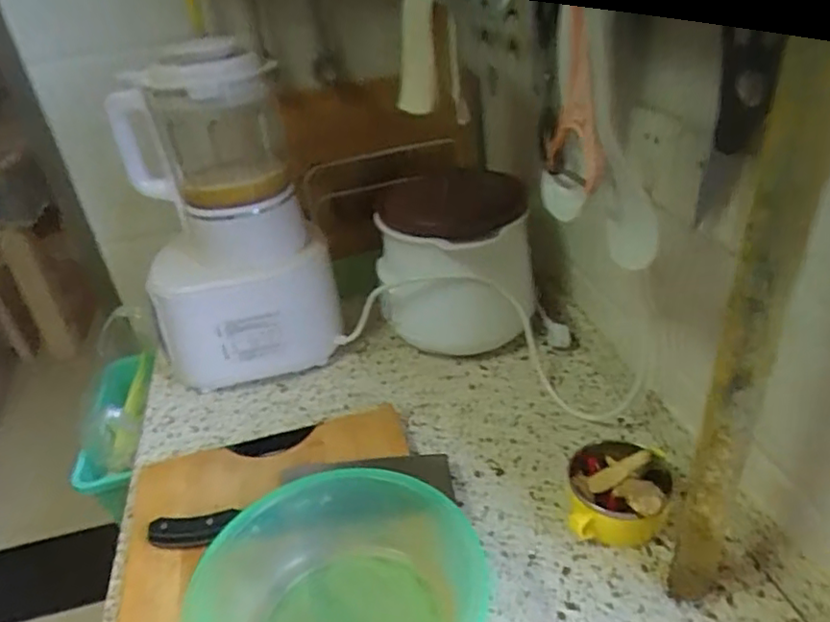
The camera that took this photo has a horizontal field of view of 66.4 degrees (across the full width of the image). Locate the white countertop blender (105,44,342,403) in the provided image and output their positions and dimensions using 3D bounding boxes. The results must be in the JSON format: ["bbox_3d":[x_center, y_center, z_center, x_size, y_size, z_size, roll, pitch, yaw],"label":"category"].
[{"bbox_3d":[-0.237,-0.104,0.809,0.224,0.405,0.163,-14,33,-11],"label":"white countertop blender"}]

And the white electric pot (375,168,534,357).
[{"bbox_3d":[0.060,-0.061,0.876,0.192,0.216,0.205,-5,32,3],"label":"white electric pot"}]

